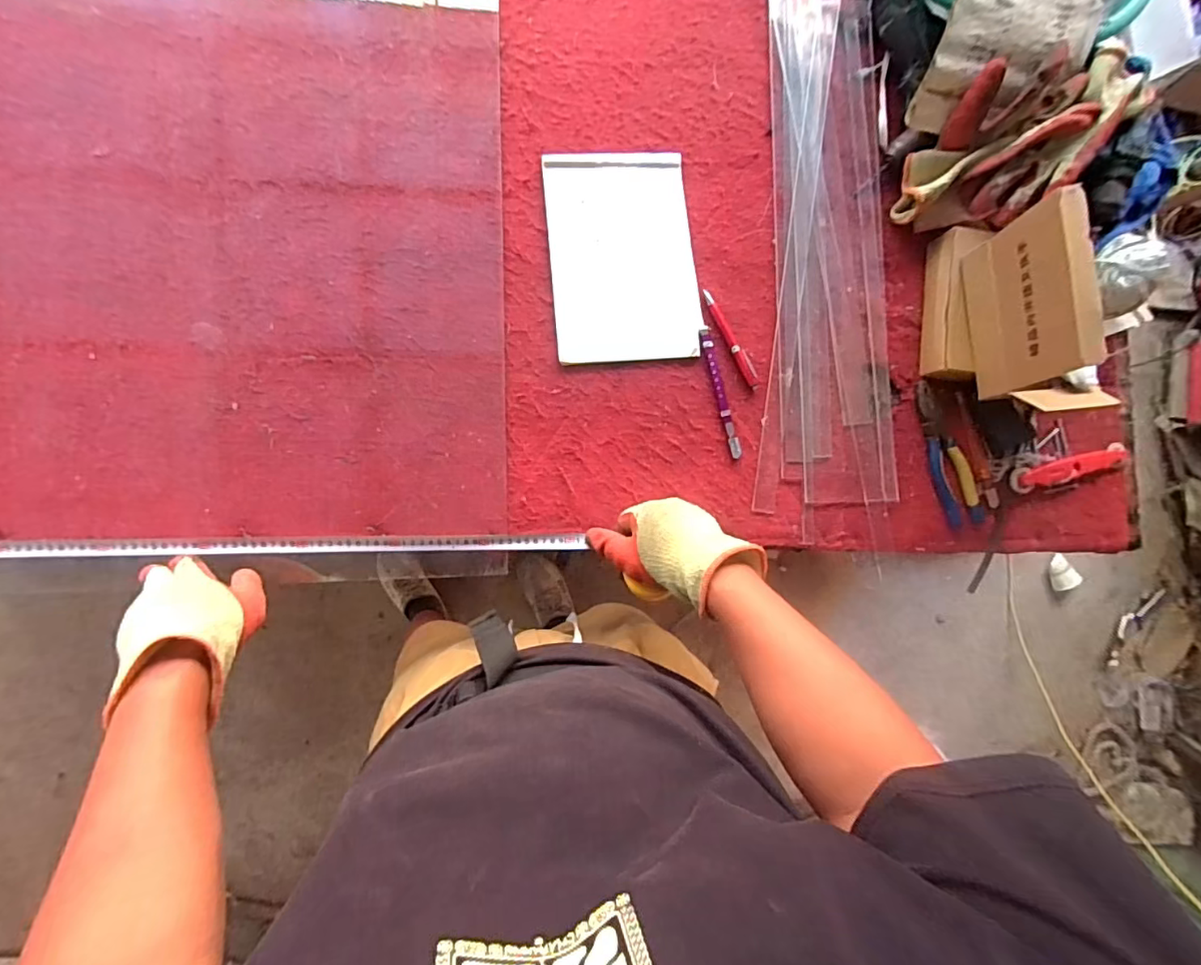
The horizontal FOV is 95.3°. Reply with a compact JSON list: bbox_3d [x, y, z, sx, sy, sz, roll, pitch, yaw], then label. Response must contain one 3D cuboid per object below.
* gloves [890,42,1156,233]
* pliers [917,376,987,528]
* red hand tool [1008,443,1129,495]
[{"bbox_3d":[0.520,-0.434,0.698,0.273,0.115,0.166,-45,93,-9],"label":"gloves"},{"bbox_3d":[0.462,-0.038,0.726,0.055,0.012,0.195,-15,88,-9],"label":"pliers"},{"bbox_3d":[0.640,-0.019,0.743,0.185,0.017,0.035,-13,88,-9],"label":"red hand tool"}]

